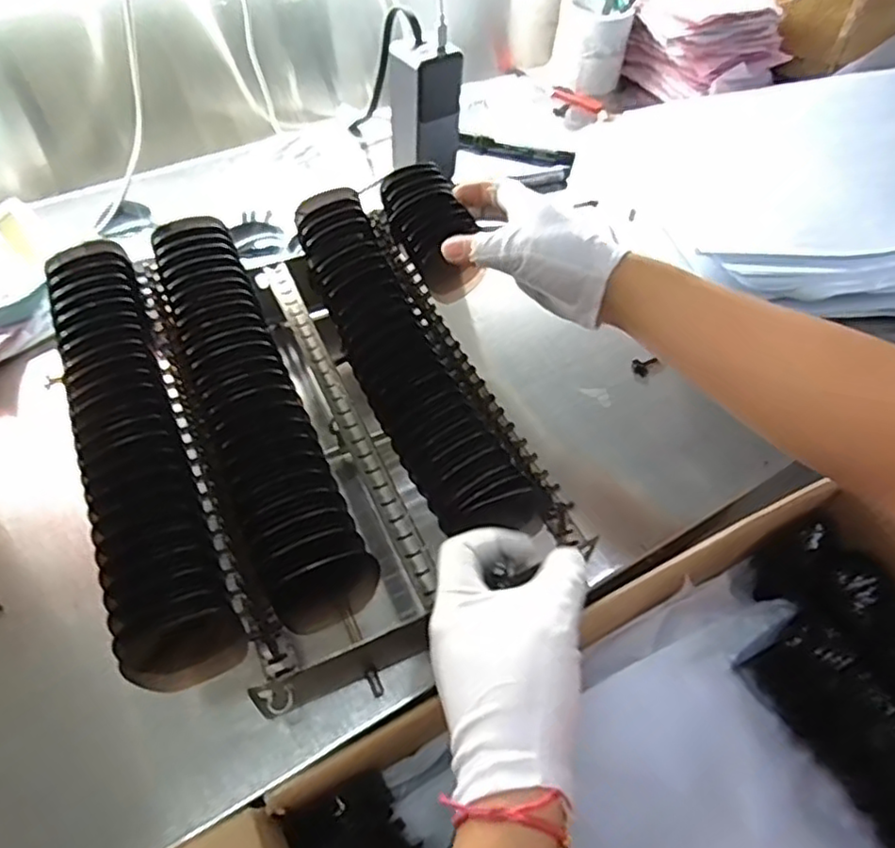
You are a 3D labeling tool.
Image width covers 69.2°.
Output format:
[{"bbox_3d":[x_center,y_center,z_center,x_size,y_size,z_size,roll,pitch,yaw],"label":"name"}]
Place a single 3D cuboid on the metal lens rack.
[{"bbox_3d":[-0.086,-0.010,0.422,0.264,0.107,0.302,-19,56,-17],"label":"metal lens rack"}]

